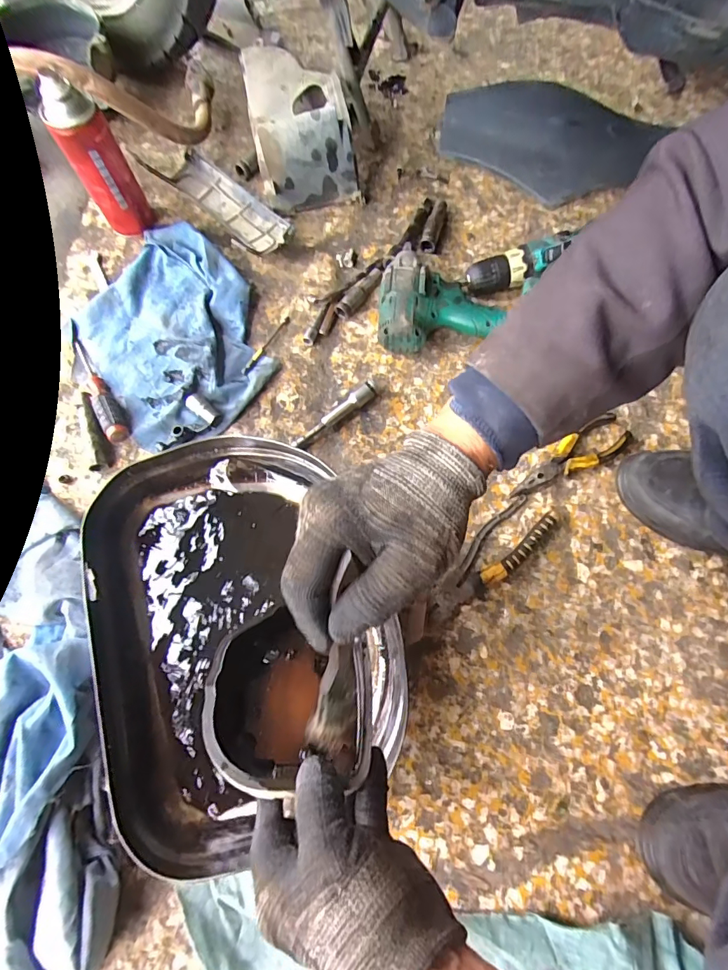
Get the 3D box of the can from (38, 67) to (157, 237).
[{"bbox_3d":[-0.312,-0.382,0.537,0.049,0.170,0.052,0,73,1],"label":"can"}]

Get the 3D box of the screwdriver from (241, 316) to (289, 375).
[{"bbox_3d":[-0.122,-0.174,0.558,0.011,0.008,0.097,30,76,10],"label":"screwdriver"}]

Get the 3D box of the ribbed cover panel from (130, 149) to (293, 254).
[{"bbox_3d":[-0.181,-0.379,0.609,0.219,0.032,0.074,40,78,12],"label":"ribbed cover panel"}]

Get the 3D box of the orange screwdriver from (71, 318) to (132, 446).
[{"bbox_3d":[-0.321,-0.126,0.527,0.025,0.022,0.183,-32,75,-8],"label":"orange screwdriver"}]

